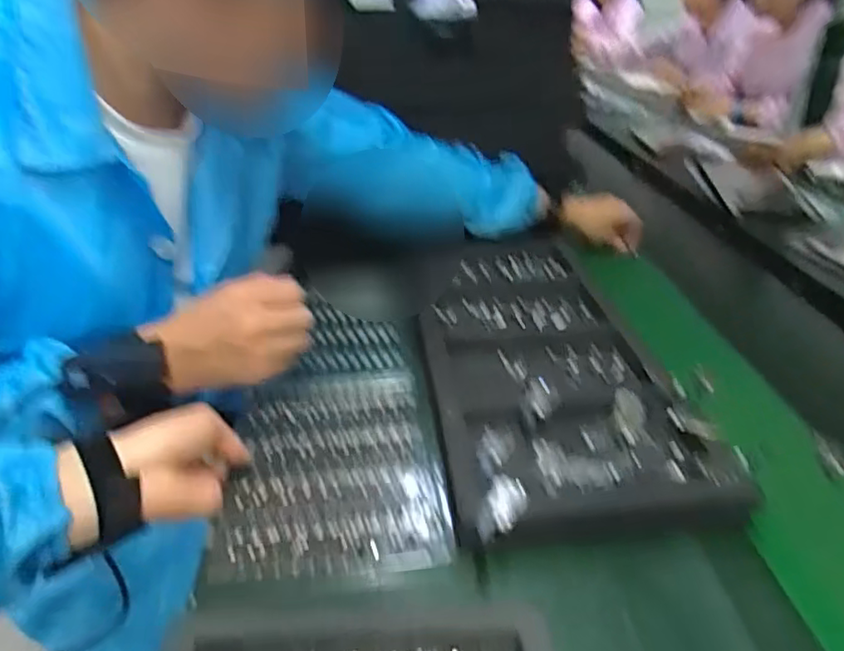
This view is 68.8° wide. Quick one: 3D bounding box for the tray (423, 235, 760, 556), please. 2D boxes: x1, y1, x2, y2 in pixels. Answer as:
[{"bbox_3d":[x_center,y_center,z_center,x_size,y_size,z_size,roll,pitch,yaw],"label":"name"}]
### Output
[{"bbox_3d":[0.114,0.026,0.646,0.228,0.039,0.516,-1,31,-5],"label":"tray"}]

